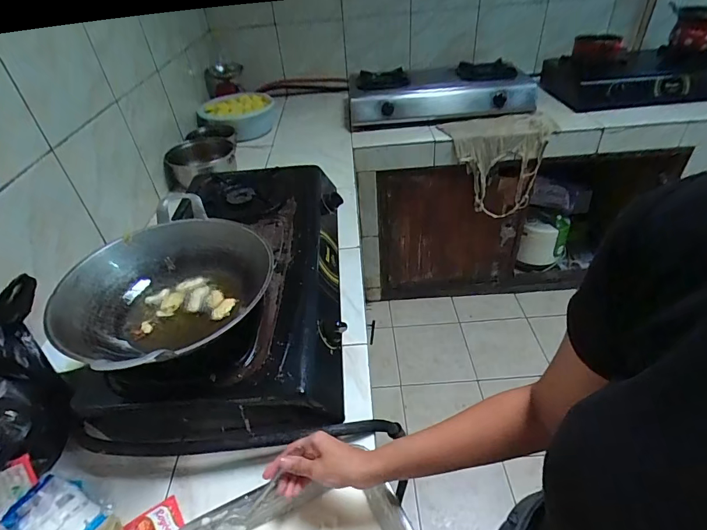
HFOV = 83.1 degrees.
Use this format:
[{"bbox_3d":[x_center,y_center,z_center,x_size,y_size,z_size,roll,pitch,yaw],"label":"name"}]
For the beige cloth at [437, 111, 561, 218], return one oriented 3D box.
[{"bbox_3d":[0.535,-0.373,1.516,0.380,0.347,0.106,-6,40,-1],"label":"beige cloth"}]

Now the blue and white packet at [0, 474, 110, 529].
[{"bbox_3d":[-0.388,0.326,0.519,0.125,0.030,0.079,18,45,25],"label":"blue and white packet"}]

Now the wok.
[{"bbox_3d":[-0.266,0.035,0.591,0.277,0.106,0.293,16,44,23],"label":"wok"}]

